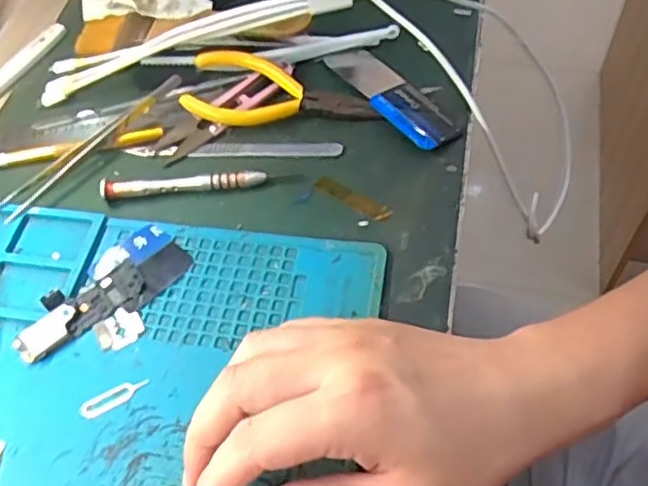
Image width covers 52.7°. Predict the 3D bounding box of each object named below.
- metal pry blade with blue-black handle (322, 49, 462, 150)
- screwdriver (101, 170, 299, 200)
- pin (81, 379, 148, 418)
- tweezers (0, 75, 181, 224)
[{"bbox_3d":[0.042,-0.094,0.410,0.032,0.007,0.107,-30,59,-16],"label":"metal pry blade with blue-black handle"},{"bbox_3d":[-0.071,-0.036,0.377,0.112,0.011,0.012,-6,56,0],"label":"screwdriver"},{"bbox_3d":[-0.099,0.072,0.310,0.033,0.004,0.009,-27,64,-11],"label":"pin"},{"bbox_3d":[-0.140,-0.062,0.396,0.015,0.010,0.132,34,64,23],"label":"tweezers"}]

